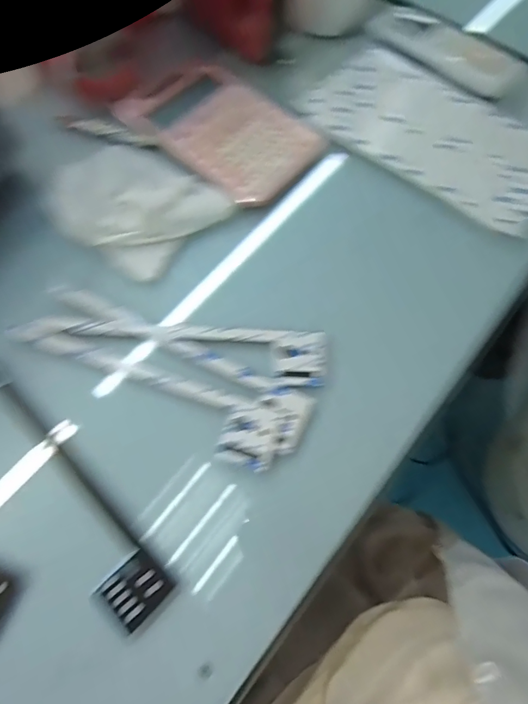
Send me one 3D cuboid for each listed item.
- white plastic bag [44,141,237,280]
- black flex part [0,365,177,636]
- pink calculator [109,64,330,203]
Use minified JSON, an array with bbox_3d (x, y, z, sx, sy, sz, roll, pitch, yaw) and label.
[{"bbox_3d":[-0.114,-0.128,0.382,0.138,0.017,0.108,29,71,12],"label":"white plastic bag"},{"bbox_3d":[-0.145,0.086,0.297,0.038,0.004,0.219,-42,73,-15],"label":"black flex part"},{"bbox_3d":[-0.037,-0.216,0.421,0.176,0.016,0.119,41,73,16],"label":"pink calculator"}]

